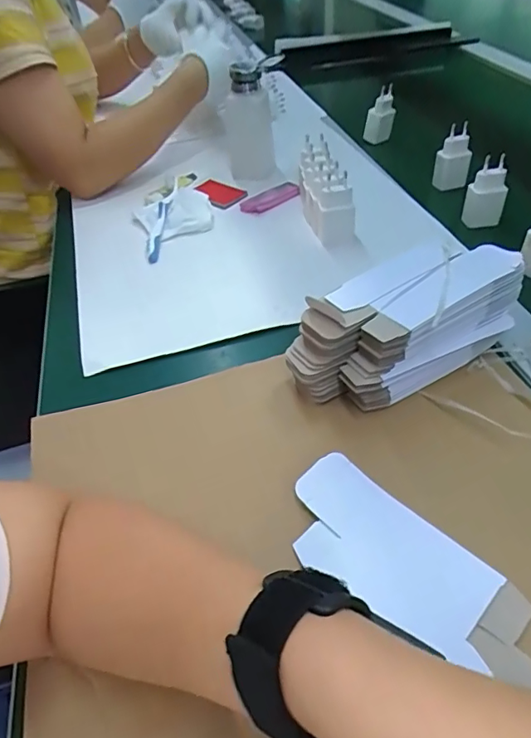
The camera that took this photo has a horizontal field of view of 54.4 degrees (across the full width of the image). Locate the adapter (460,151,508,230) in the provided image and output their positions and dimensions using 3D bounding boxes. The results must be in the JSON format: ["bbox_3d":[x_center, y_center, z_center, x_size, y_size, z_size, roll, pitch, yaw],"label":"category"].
[{"bbox_3d":[0.261,-0.207,0.608,0.040,0.077,0.024,-5,45,2],"label":"adapter"}]

